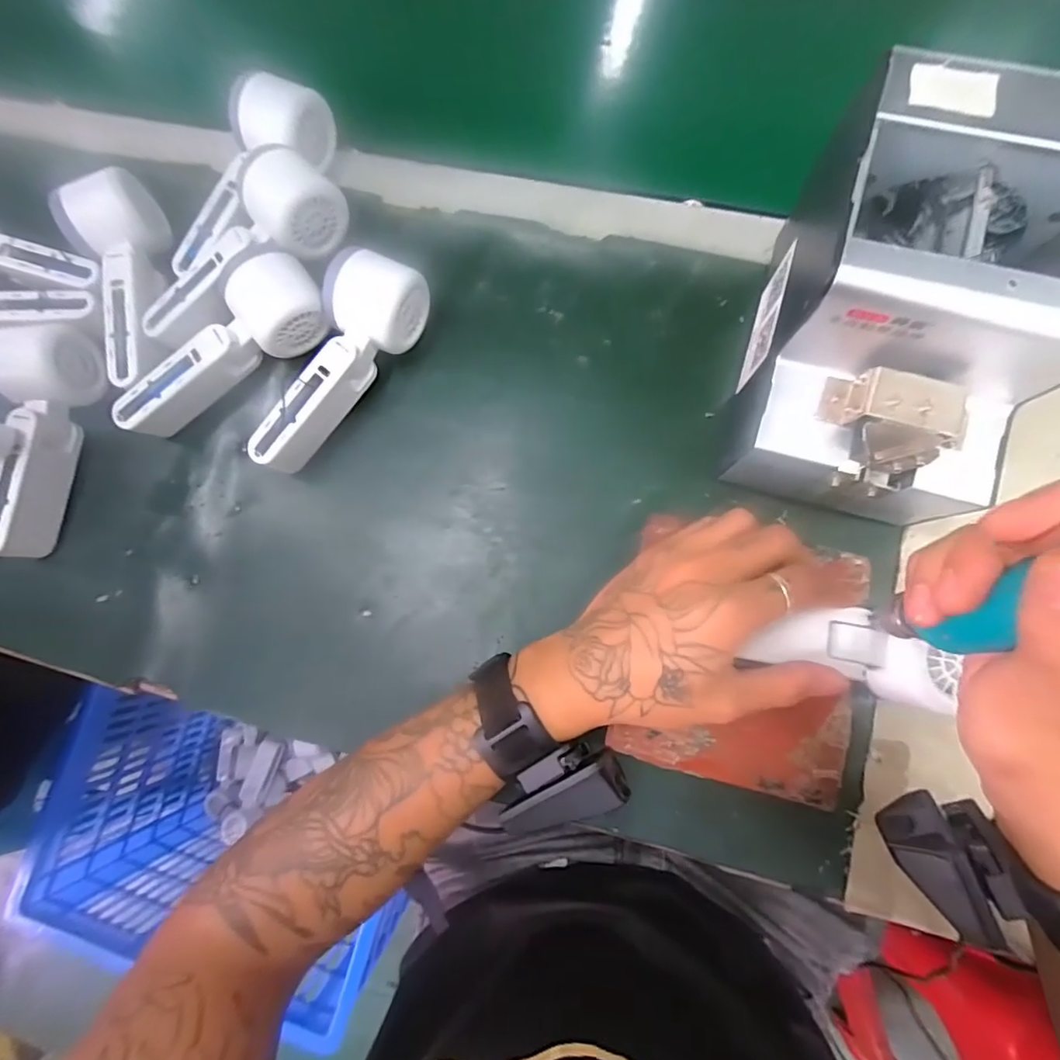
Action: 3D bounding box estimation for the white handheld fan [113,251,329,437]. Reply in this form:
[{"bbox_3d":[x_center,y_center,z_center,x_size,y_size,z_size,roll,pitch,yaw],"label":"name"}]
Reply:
[{"bbox_3d":[-0.221,-0.128,0.377,0.167,0.049,0.059,-38,80,-1],"label":"white handheld fan"}]

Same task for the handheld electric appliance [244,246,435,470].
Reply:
[{"bbox_3d":[-0.132,-0.113,0.374,0.052,0.058,0.167,28,85,8],"label":"handheld electric appliance"}]

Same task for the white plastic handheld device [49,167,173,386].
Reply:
[{"bbox_3d":[-0.305,-0.183,0.394,0.053,0.047,0.161,-15,81,3],"label":"white plastic handheld device"}]

